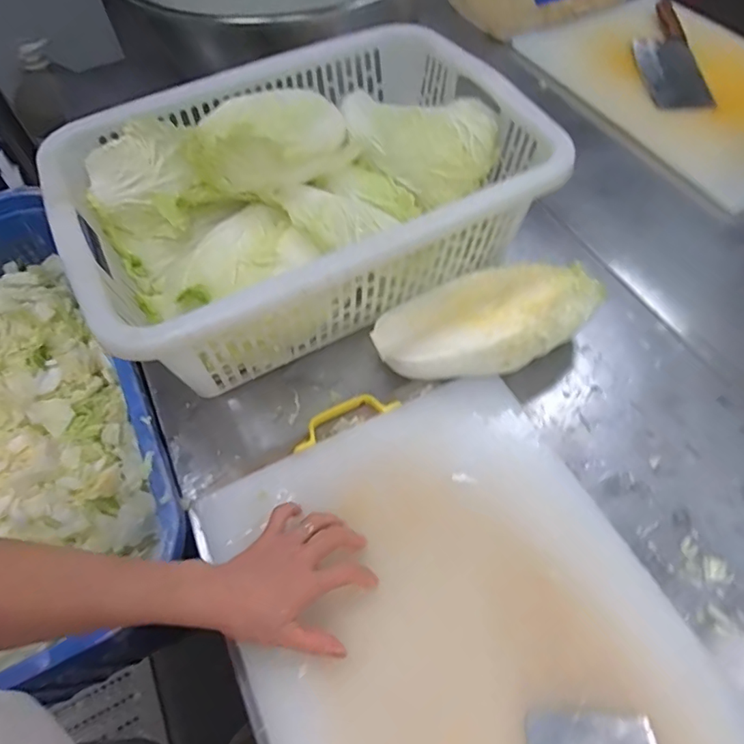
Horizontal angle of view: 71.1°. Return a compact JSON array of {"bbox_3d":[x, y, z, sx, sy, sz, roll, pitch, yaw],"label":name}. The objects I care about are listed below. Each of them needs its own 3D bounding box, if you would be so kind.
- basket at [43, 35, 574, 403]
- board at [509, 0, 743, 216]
[{"bbox_3d":[-0.079,-0.202,0.636,0.494,0.184,0.355,-25,62,-14],"label":"basket"},{"bbox_3d":[0.522,-0.492,0.888,0.331,0.031,0.526,-29,62,-15],"label":"board"}]

